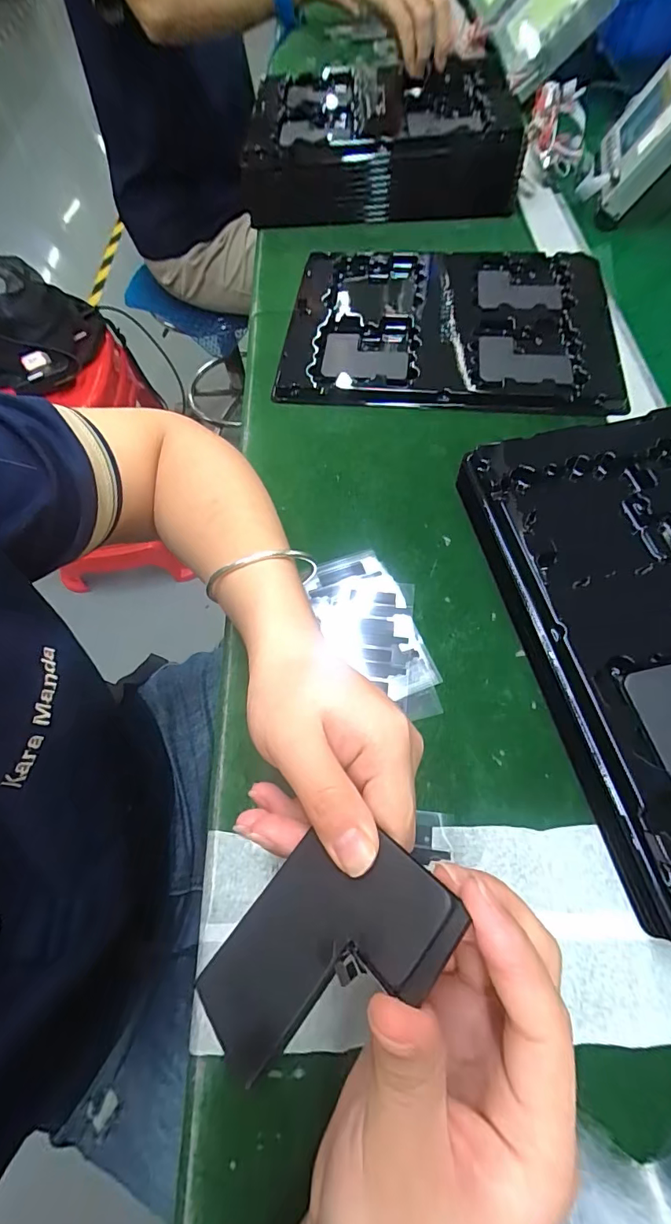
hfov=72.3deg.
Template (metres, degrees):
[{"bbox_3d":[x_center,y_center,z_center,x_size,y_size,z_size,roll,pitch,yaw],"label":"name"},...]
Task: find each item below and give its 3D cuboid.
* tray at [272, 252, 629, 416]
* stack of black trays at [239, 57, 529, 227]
[{"bbox_3d":[0.101,-0.281,0.440,0.290,0.025,0.233,6,63,6],"label":"tray"},{"bbox_3d":[0.061,-0.594,0.570,0.312,0.078,0.261,5,62,6],"label":"stack of black trays"}]

